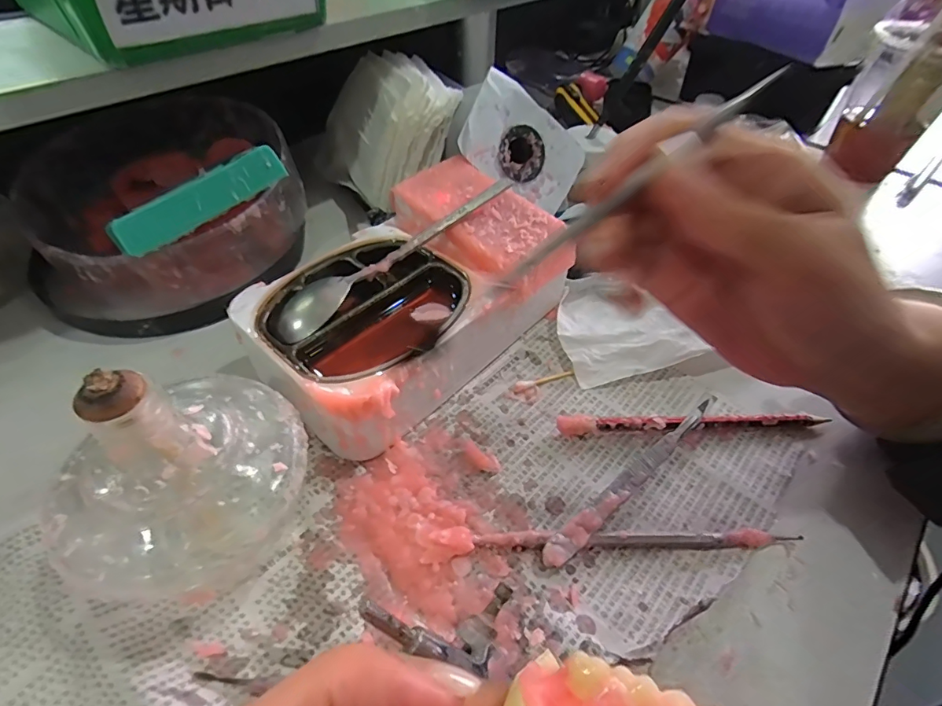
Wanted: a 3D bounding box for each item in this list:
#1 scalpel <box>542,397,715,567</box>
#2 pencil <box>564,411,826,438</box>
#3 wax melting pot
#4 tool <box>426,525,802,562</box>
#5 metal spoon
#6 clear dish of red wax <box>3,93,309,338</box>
[{"bbox_3d":[0.091,0.061,0.242,0.147,0.013,0.011,-31,57,-27],"label":"scalpel"},{"bbox_3d":[0.128,0.038,0.263,0.156,0.013,0.008,-2,49,-5],"label":"pencil"},{"bbox_3d":[-0.037,-0.027,0.286,0.106,0.056,0.188,35,56,25],"label":"wax melting pot"},{"bbox_3d":[0.068,0.087,0.218,0.176,0.012,0.012,0,49,-3],"label":"tool"},{"bbox_3d":[-0.042,-0.066,0.275,0.030,0.017,0.166,36,56,25],"label":"metal spoon"},{"bbox_3d":[-0.227,-0.114,0.342,0.175,0.080,0.181,2,49,-2],"label":"clear dish of red wax"}]

